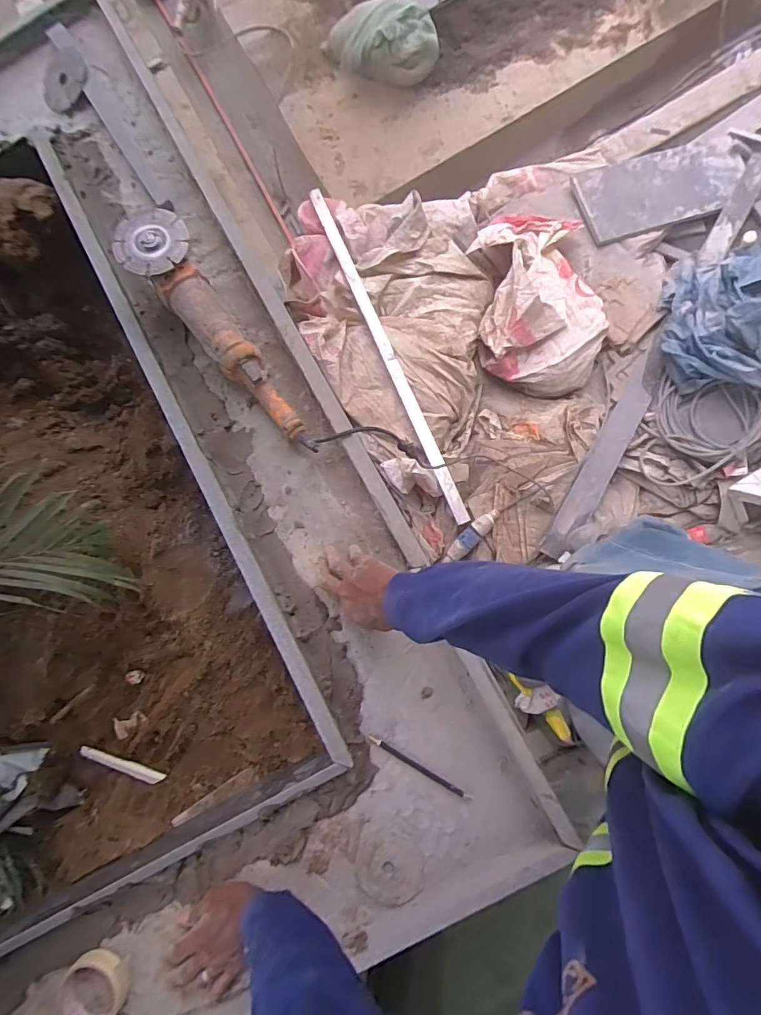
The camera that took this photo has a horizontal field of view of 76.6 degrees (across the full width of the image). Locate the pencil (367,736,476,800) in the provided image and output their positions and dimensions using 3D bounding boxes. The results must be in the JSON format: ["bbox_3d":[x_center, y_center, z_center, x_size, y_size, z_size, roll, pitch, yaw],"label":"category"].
[{"bbox_3d":[0.050,0.346,0.641,0.149,0.008,0.011,28,86,8],"label":"pencil"}]

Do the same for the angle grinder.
[{"bbox_3d":[-0.242,-0.245,0.702,0.098,0.078,0.426,-33,81,0],"label":"angle grinder"}]

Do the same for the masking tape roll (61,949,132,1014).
[{"bbox_3d":[-0.363,0.611,0.607,0.080,0.023,0.093,37,87,9],"label":"masking tape roll"}]

